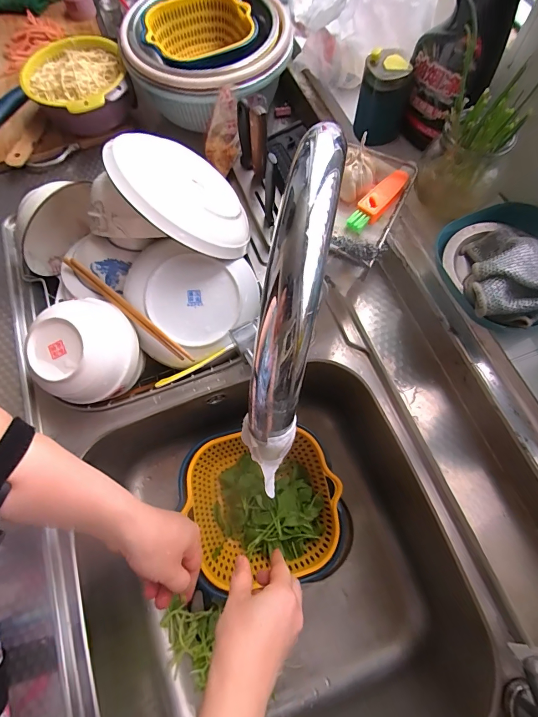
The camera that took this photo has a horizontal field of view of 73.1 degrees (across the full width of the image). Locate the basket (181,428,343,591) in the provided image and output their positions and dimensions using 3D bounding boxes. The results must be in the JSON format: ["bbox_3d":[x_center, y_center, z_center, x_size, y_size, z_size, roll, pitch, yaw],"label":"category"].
[{"bbox_3d":[-0.001,0.206,0.519,0.202,0.092,0.197,0,69,1],"label":"basket"}]

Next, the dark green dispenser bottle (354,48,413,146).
[{"bbox_3d":[0.142,-0.325,0.457,0.053,0.090,0.047,-16,70,-5],"label":"dark green dispenser bottle"}]

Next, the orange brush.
[{"bbox_3d":[0.126,-0.180,0.412,0.028,0.014,0.100,41,75,15],"label":"orange brush"}]

